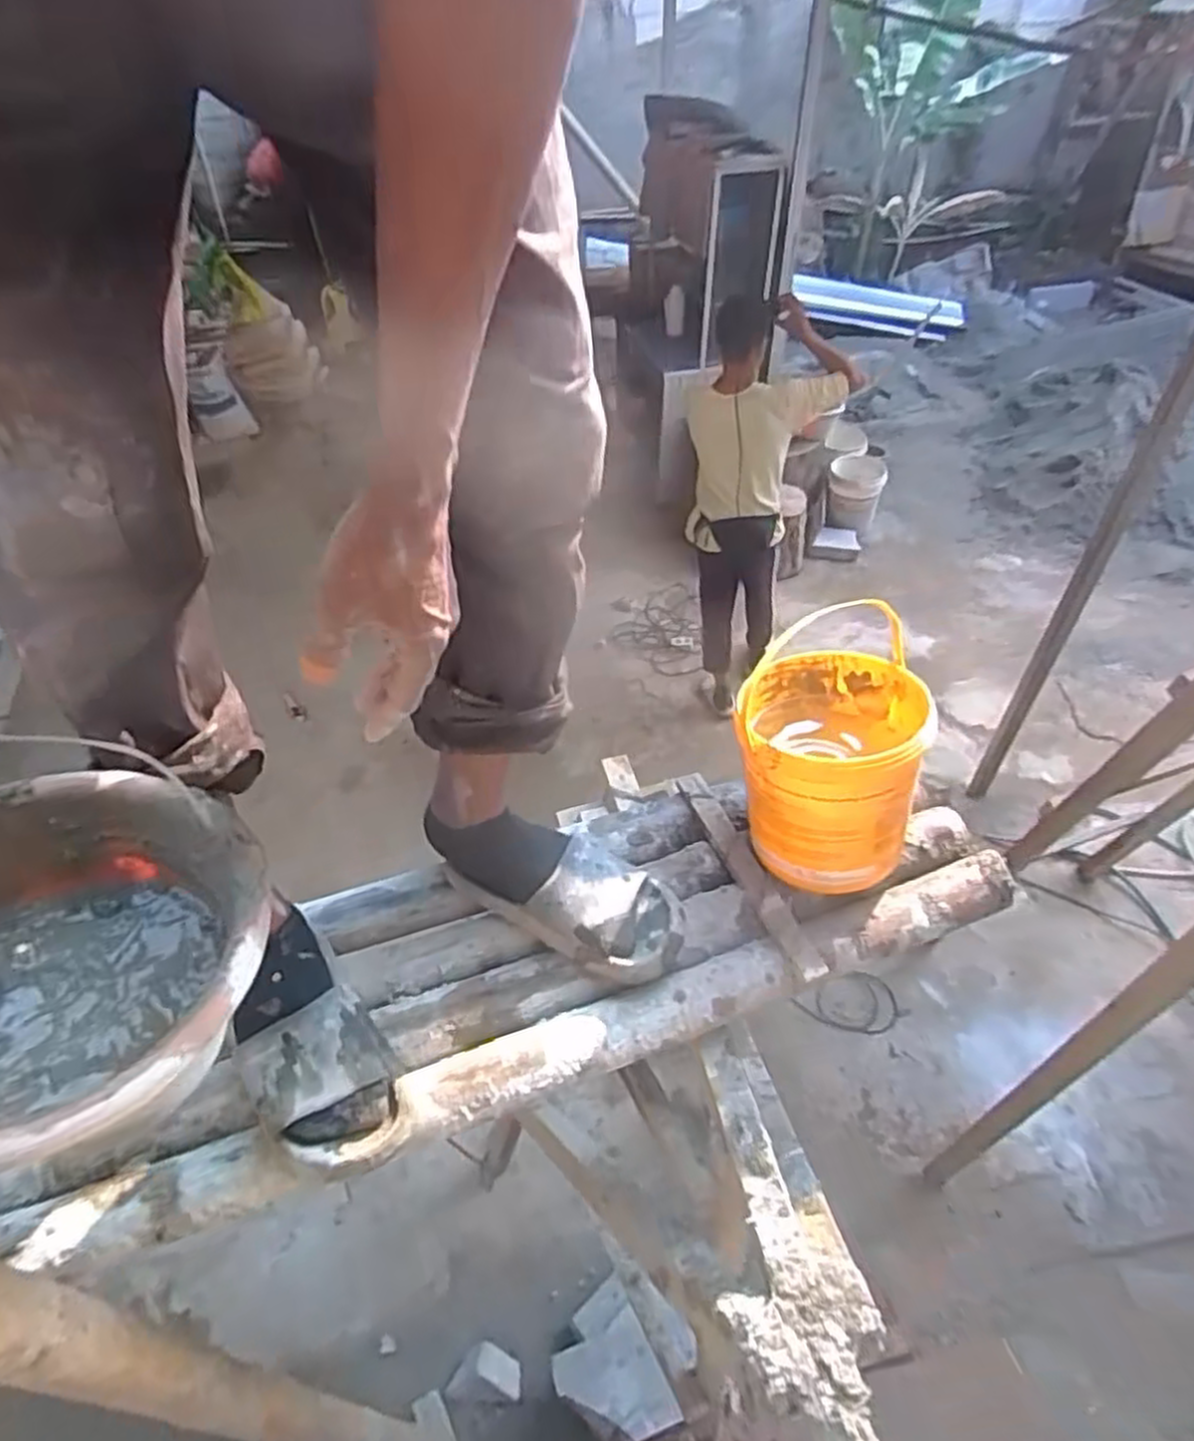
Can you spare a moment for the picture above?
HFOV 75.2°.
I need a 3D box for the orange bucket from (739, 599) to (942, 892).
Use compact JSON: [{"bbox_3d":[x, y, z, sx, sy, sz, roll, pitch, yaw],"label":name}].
[{"bbox_3d":[0.246,0.041,0.817,0.173,0.205,0.192,19,48,22],"label":"orange bucket"}]

